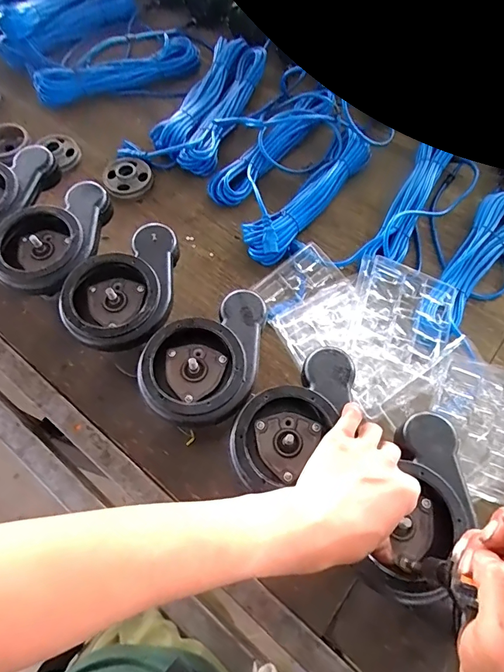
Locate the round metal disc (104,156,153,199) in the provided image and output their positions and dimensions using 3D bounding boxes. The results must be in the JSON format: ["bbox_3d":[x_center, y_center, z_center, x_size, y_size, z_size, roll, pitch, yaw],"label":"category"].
[{"bbox_3d":[-0.232,-0.296,0.762,0.088,0.021,0.085,-1,65,1],"label":"round metal disc"}]

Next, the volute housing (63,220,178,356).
[{"bbox_3d":[-0.155,-0.060,0.488,0.124,0.046,0.165,1,65,2],"label":"volute housing"}]

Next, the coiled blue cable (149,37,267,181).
[{"bbox_3d":[-0.081,-0.481,0.834,0.136,0.041,0.360,19,67,10],"label":"coiled blue cable"}]

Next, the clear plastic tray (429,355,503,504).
[{"bbox_3d":[0.309,0.123,0.541,0.140,0.023,0.167,17,82,5],"label":"clear plastic tray"}]

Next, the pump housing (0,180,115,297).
[{"bbox_3d":[-0.253,-0.128,0.517,0.122,0.042,0.161,3,65,3],"label":"pump housing"}]

